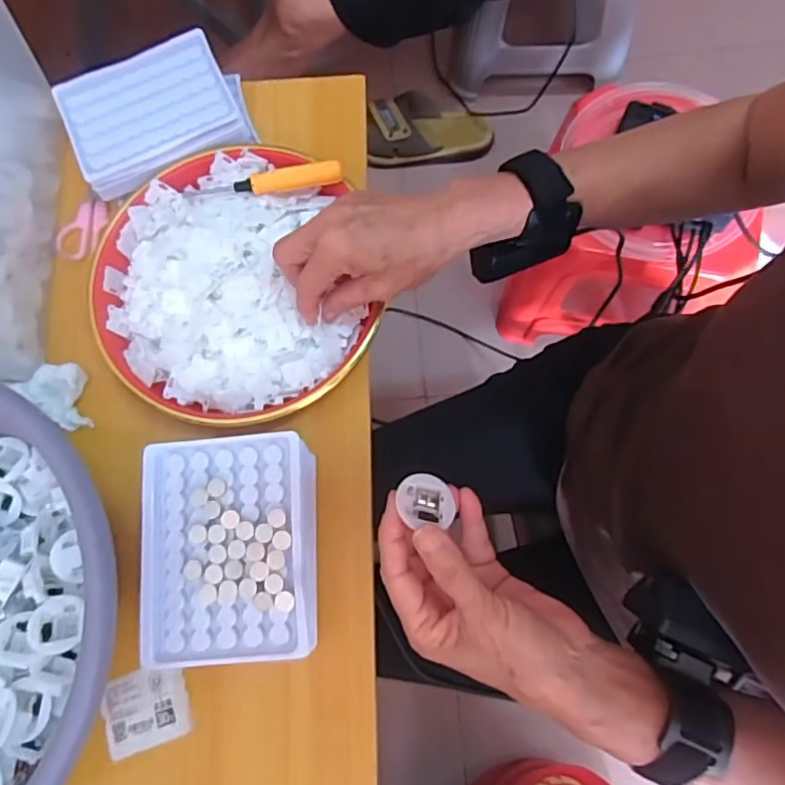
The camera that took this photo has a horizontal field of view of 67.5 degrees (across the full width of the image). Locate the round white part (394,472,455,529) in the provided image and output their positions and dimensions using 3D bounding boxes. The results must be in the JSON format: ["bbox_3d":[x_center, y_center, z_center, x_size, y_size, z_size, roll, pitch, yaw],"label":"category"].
[{"bbox_3d":[0.017,0.058,0.317,0.029,0.008,0.028,11,54,-12],"label":"round white part"}]

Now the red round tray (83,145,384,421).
[{"bbox_3d":[-0.127,-0.085,0.436,0.194,0.030,0.215,-15,77,-2],"label":"red round tray"}]

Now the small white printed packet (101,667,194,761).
[{"bbox_3d":[-0.166,0.213,0.395,0.055,0.006,0.047,-19,77,-3],"label":"small white printed packet"}]

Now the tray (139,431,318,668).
[{"bbox_3d":[-0.099,0.095,0.366,0.105,0.045,0.128,-4,76,1],"label":"tray"}]

